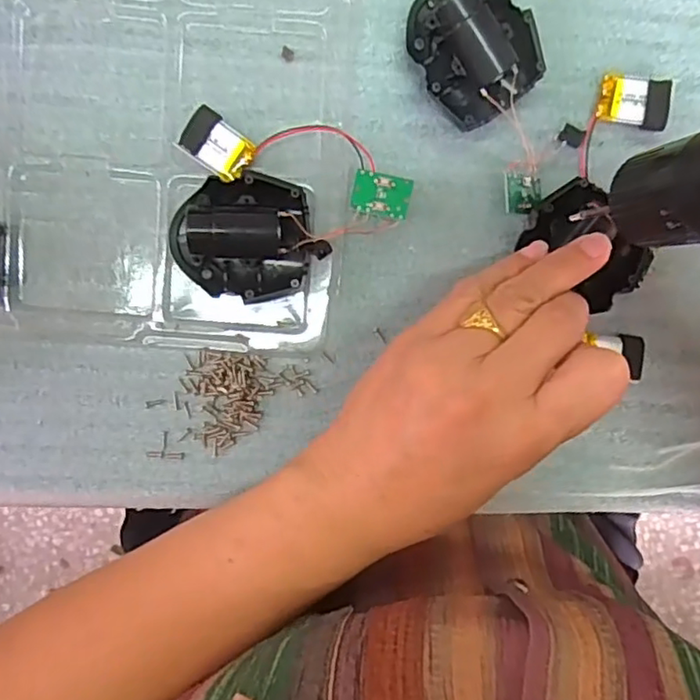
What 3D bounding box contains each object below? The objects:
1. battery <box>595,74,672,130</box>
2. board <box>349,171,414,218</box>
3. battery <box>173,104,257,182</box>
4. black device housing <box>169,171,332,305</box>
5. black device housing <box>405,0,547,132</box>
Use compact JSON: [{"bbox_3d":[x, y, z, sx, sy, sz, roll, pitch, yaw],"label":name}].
[{"bbox_3d":[0.128,-0.112,0.279,0.031,0.008,0.020,9,95,-3],"label":"battery"},{"bbox_3d":[0.014,-0.069,0.274,0.025,0.004,0.018,12,99,-2],"label":"board"},{"bbox_3d":[-0.057,-0.088,0.269,0.029,0.011,0.021,37,93,-5],"label":"battery"},{"bbox_3d":[-0.045,-0.047,0.267,0.063,0.026,0.051,-11,96,-1],"label":"black device housing"},{"bbox_3d":[0.053,-0.131,0.267,0.049,0.025,0.057,-33,96,1],"label":"black device housing"}]

